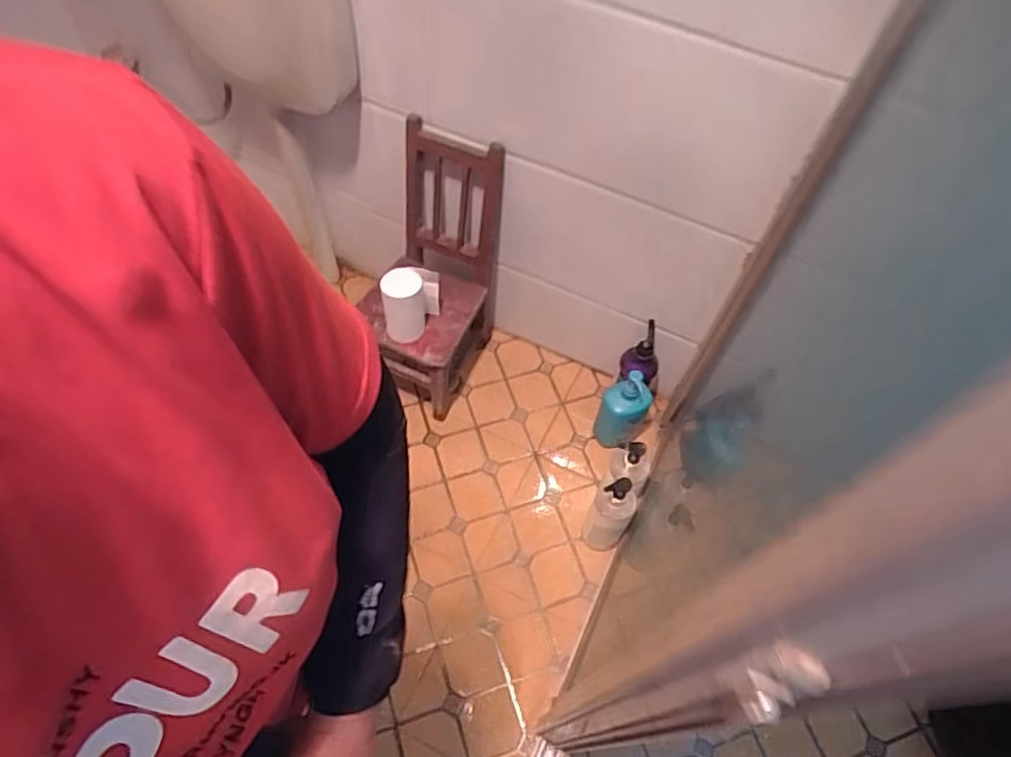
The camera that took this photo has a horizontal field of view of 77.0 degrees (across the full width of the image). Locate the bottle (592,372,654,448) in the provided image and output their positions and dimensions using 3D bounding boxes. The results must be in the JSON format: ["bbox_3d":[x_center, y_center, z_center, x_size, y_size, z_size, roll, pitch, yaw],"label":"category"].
[{"bbox_3d":[0.263,0.069,1.409,0.099,0.230,0.092,25,62,11],"label":"bottle"}]

